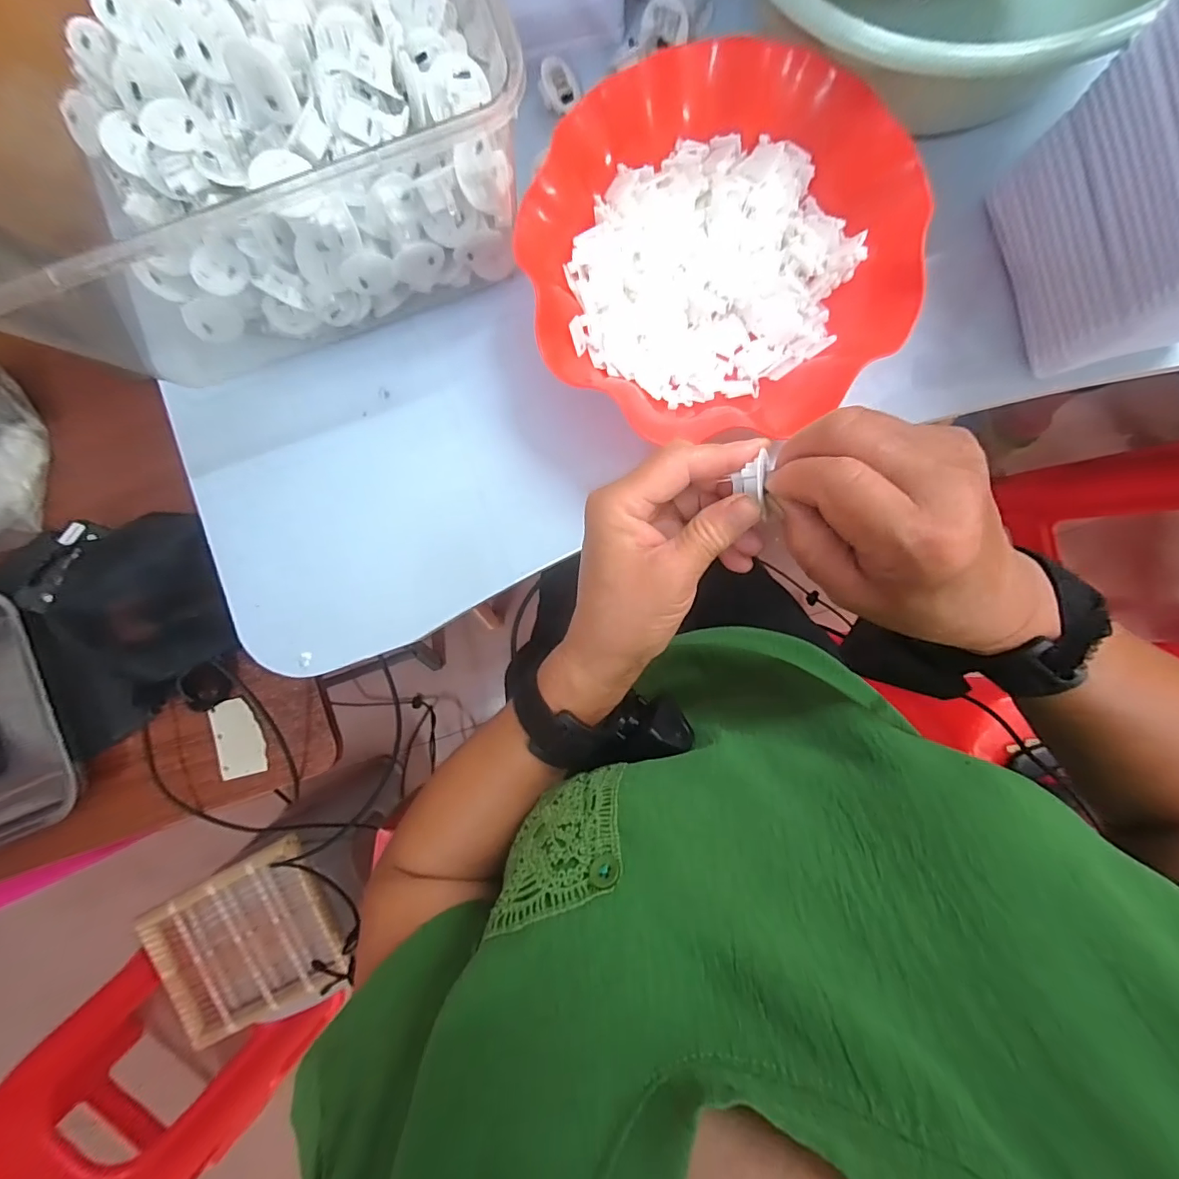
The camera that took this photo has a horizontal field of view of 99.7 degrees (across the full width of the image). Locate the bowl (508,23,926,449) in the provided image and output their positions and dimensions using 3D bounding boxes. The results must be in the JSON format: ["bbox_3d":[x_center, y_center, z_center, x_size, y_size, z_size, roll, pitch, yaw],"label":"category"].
[{"bbox_3d":[0.079,-0.204,0.316,0.225,0.066,0.202,-7,90,5],"label":"bowl"}]

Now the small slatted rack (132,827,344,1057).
[{"bbox_3d":[-0.531,0.544,0.768,0.269,0.048,0.224,-27,88,5],"label":"small slatted rack"}]

